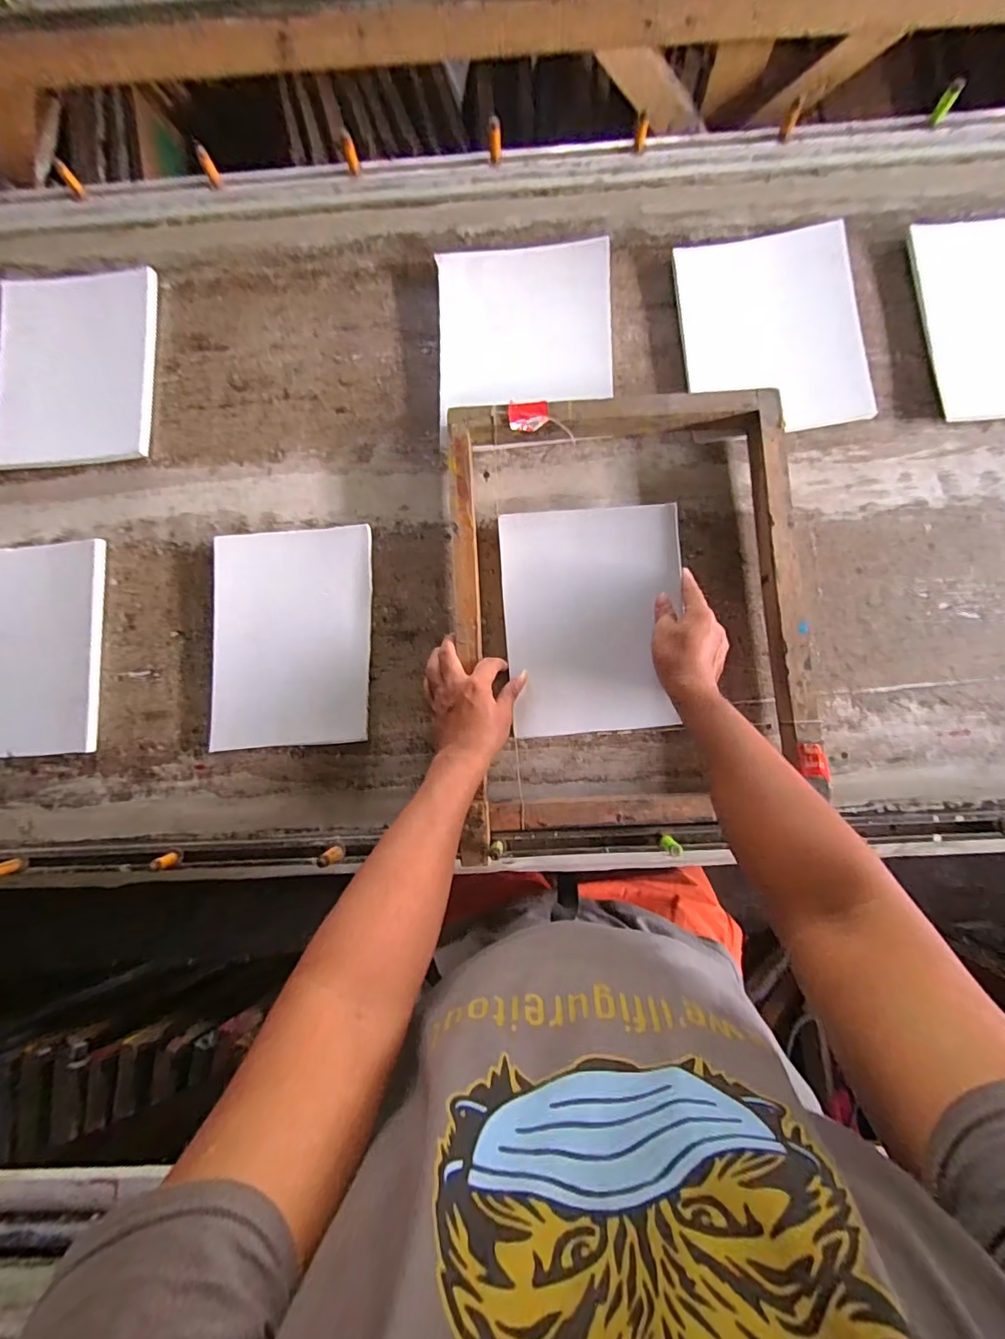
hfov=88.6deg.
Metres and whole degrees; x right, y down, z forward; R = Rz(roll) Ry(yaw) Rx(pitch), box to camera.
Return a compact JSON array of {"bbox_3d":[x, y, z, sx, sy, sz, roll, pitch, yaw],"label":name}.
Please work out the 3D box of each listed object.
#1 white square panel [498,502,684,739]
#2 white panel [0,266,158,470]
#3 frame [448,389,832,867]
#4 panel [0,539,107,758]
[{"bbox_3d":[0.108,-0.061,0.627,0.205,0.020,0.268,-4,85,8],"label":"white square panel"},{"bbox_3d":[-0.581,-0.408,0.702,0.216,0.018,0.269,-2,84,1],"label":"white panel"},{"bbox_3d":[0.143,-0.070,0.599,0.398,0.048,0.517,-5,84,1],"label":"frame"},{"bbox_3d":[-0.632,-0.024,0.667,0.221,0.016,0.270,-3,84,1],"label":"panel"}]

